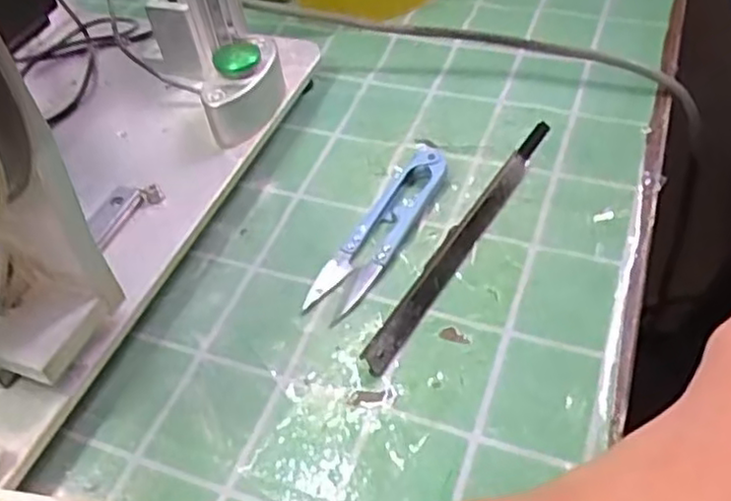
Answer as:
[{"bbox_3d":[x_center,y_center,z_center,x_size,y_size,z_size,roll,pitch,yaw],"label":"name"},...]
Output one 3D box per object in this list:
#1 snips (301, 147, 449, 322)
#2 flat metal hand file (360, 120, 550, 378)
[{"bbox_3d":[0.008,-0.011,0.320,0.023,0.011,0.103,22,54,24],"label":"snips"},{"bbox_3d":[0.045,-0.009,0.312,0.010,0.011,0.160,23,55,25],"label":"flat metal hand file"}]

